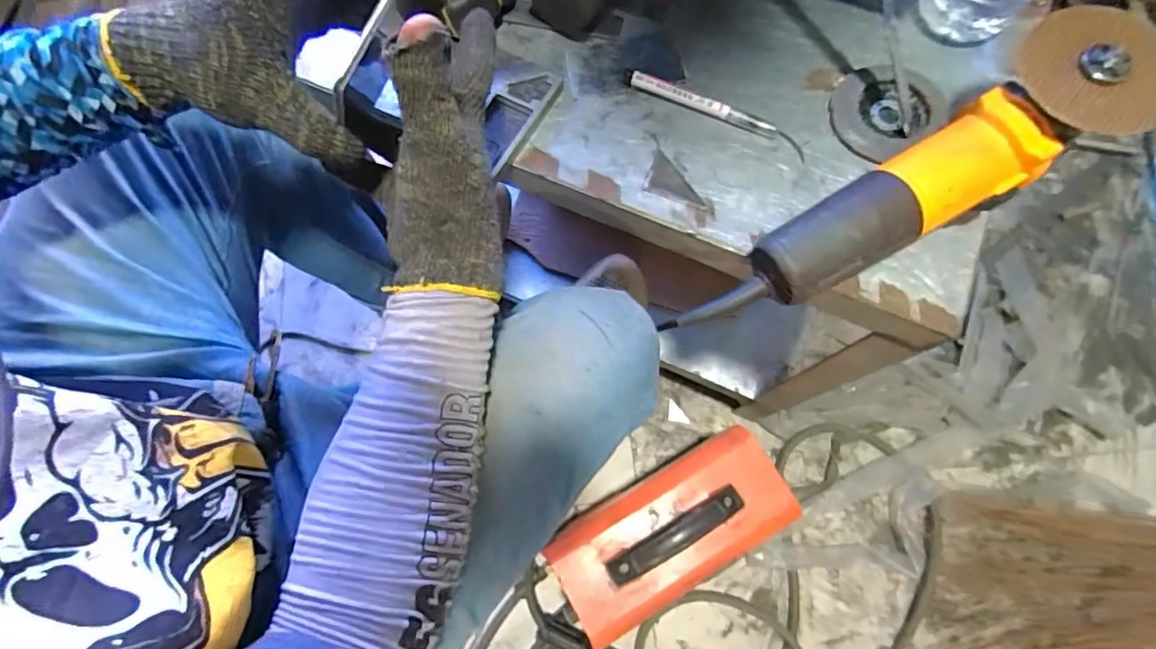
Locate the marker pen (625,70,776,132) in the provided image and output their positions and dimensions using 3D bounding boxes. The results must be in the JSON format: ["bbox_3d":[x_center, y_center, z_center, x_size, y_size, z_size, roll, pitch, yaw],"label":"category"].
[{"bbox_3d":[0.100,-0.186,0.458,0.129,0.014,0.012,23,75,9],"label":"marker pen"}]

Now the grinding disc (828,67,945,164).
[{"bbox_3d":[0.246,-0.177,0.450,0.084,0.014,0.082,-1,73,2],"label":"grinding disc"}]

